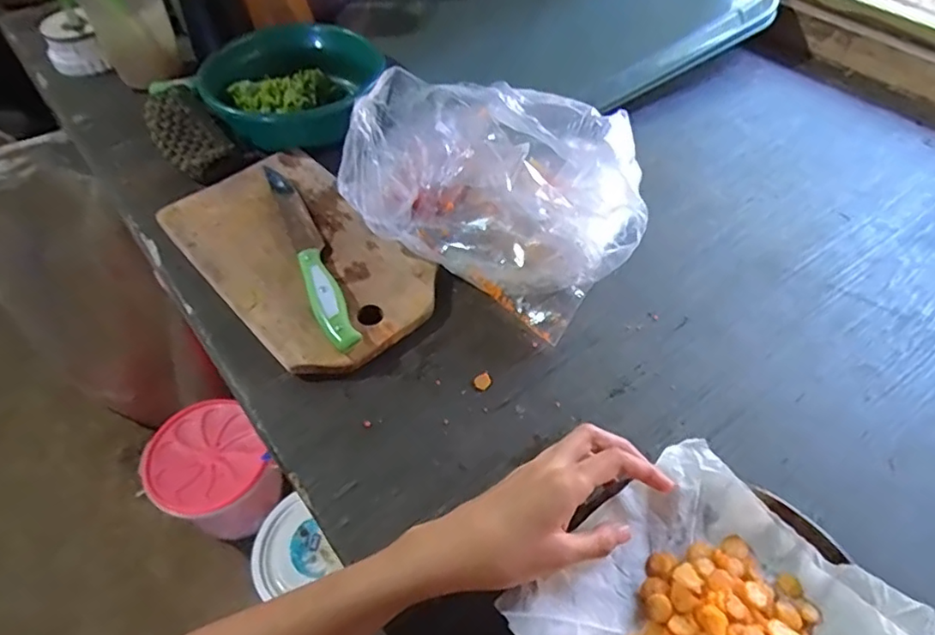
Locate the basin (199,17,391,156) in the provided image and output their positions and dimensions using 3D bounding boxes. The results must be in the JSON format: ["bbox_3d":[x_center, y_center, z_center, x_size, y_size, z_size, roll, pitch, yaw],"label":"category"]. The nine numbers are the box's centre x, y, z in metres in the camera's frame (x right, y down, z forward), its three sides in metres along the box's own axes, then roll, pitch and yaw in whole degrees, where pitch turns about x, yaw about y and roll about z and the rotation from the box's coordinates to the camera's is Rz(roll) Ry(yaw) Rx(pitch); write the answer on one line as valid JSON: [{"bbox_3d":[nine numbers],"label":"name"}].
[{"bbox_3d":[-0.195,-0.262,0.642,0.172,0.059,0.185,0,52,0],"label":"basin"}]

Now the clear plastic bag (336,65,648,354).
[{"bbox_3d":[0.028,-0.112,0.505,0.250,0.112,0.173,25,56,18],"label":"clear plastic bag"}]

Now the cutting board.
[{"bbox_3d":[-0.151,-0.056,0.521,0.150,0.024,0.266,-36,60,-25],"label":"cutting board"}]

